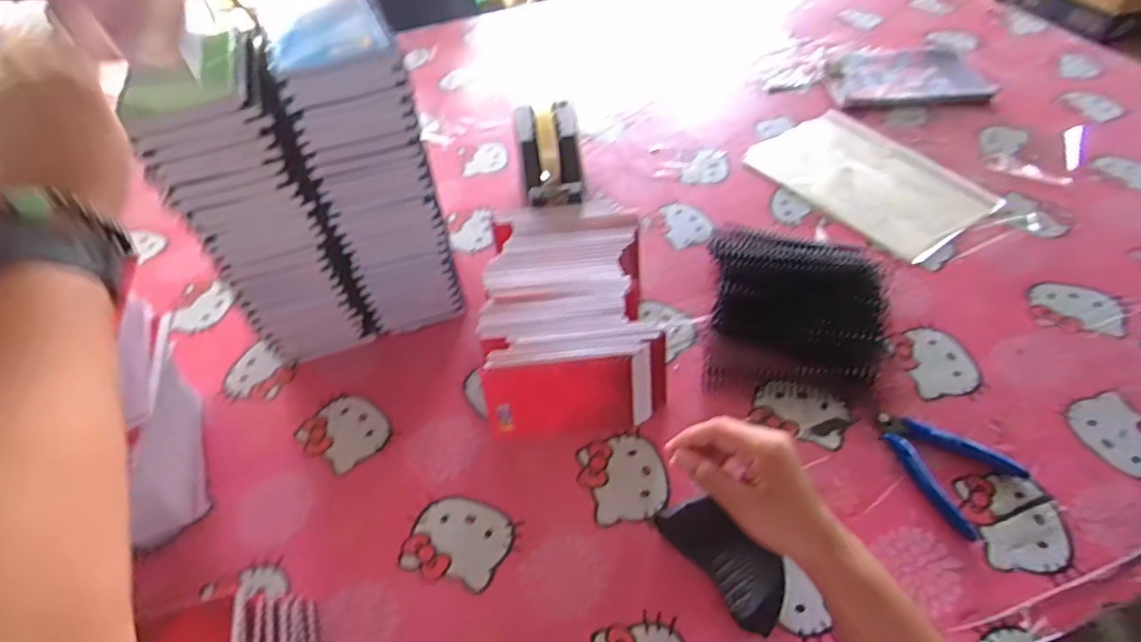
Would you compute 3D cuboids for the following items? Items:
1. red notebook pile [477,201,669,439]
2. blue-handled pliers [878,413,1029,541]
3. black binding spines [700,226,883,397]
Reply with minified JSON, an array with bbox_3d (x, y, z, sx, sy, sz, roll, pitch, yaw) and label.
[{"bbox_3d":[-0.002,-0.009,0.564,0.164,0.083,0.226,-5,51,0],"label":"red notebook pile"},{"bbox_3d":[0.309,0.116,0.474,0.084,0.014,0.103,-37,58,-24],"label":"blue-handled pliers"},{"bbox_3d":[0.225,-0.017,0.573,0.170,0.045,0.179,3,51,6],"label":"black binding spines"}]

